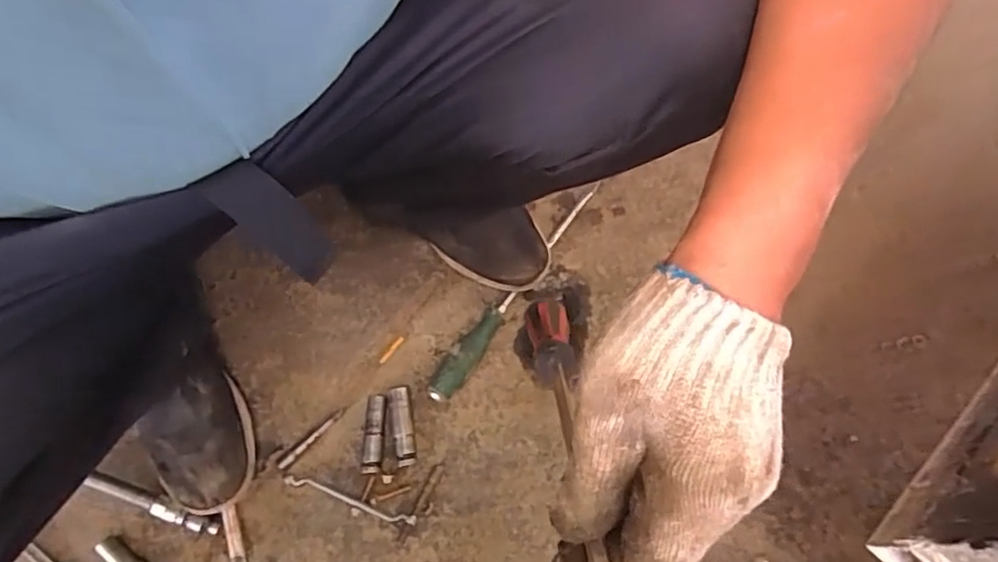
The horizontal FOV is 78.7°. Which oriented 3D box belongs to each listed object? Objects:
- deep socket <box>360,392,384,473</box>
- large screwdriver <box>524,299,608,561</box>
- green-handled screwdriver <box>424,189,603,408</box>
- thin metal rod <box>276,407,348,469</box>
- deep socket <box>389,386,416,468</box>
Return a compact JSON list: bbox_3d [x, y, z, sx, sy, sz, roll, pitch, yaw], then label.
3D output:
[{"bbox_3d":[-0.128,0.156,0.621,0.019,0.016,0.078,1,70,1],"label":"deep socket"},{"bbox_3d":[0.041,0.081,0.335,0.028,0.365,0.024,-3,107,0],"label":"large screwdriver"},{"bbox_3d":[0.025,0.005,0.669,0.027,0.033,0.307,34,74,13],"label":"green-handled screwdriver"},{"bbox_3d":[-0.192,0.163,0.629,0.082,0.014,0.010,-41,74,-13],"label":"thin metal rod"},{"bbox_3d":[-0.098,0.148,0.623,0.020,0.017,0.079,-9,70,-2],"label":"deep socket"}]

